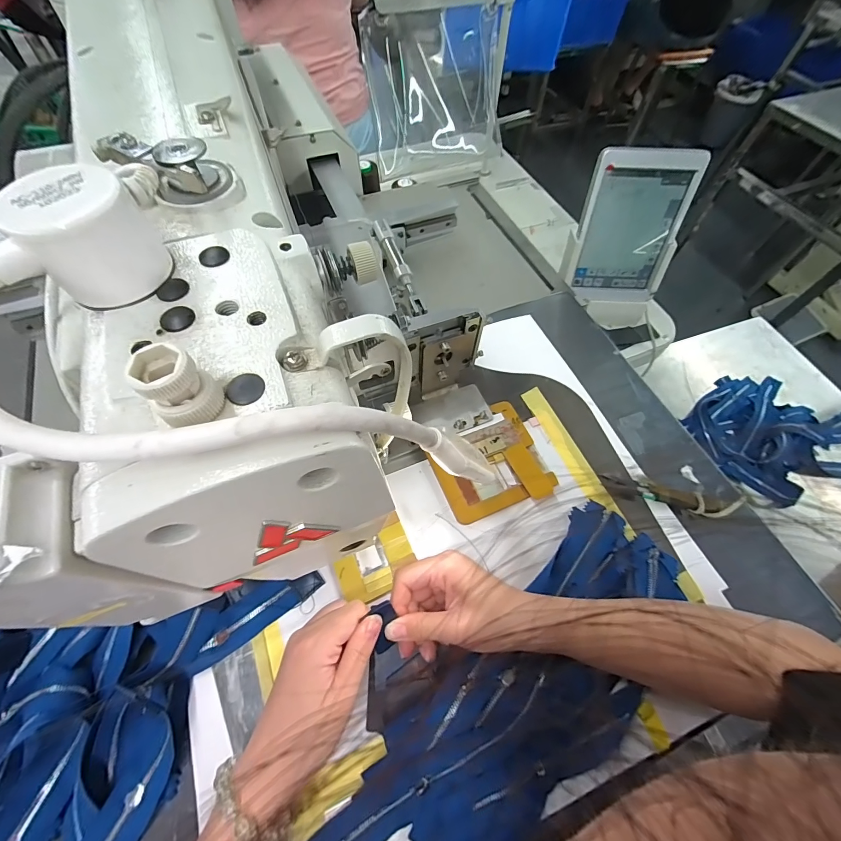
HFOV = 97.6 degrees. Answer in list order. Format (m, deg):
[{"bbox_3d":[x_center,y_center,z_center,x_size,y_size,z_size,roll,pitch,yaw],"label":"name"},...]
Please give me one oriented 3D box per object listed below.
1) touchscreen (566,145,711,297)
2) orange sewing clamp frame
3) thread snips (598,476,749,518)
[{"bbox_3d":[0.318,-0.288,0.561,0.152,0.206,0.026,1,42,-1],"label":"touchscreen"},{"bbox_3d":[0.071,0.040,0.388,0.114,0.014,0.111,-18,63,-11],"label":"orange sewing clamp frame"},{"bbox_3d":[0.261,0.076,0.374,0.135,0.008,0.027,12,62,5],"label":"thread snips"}]

